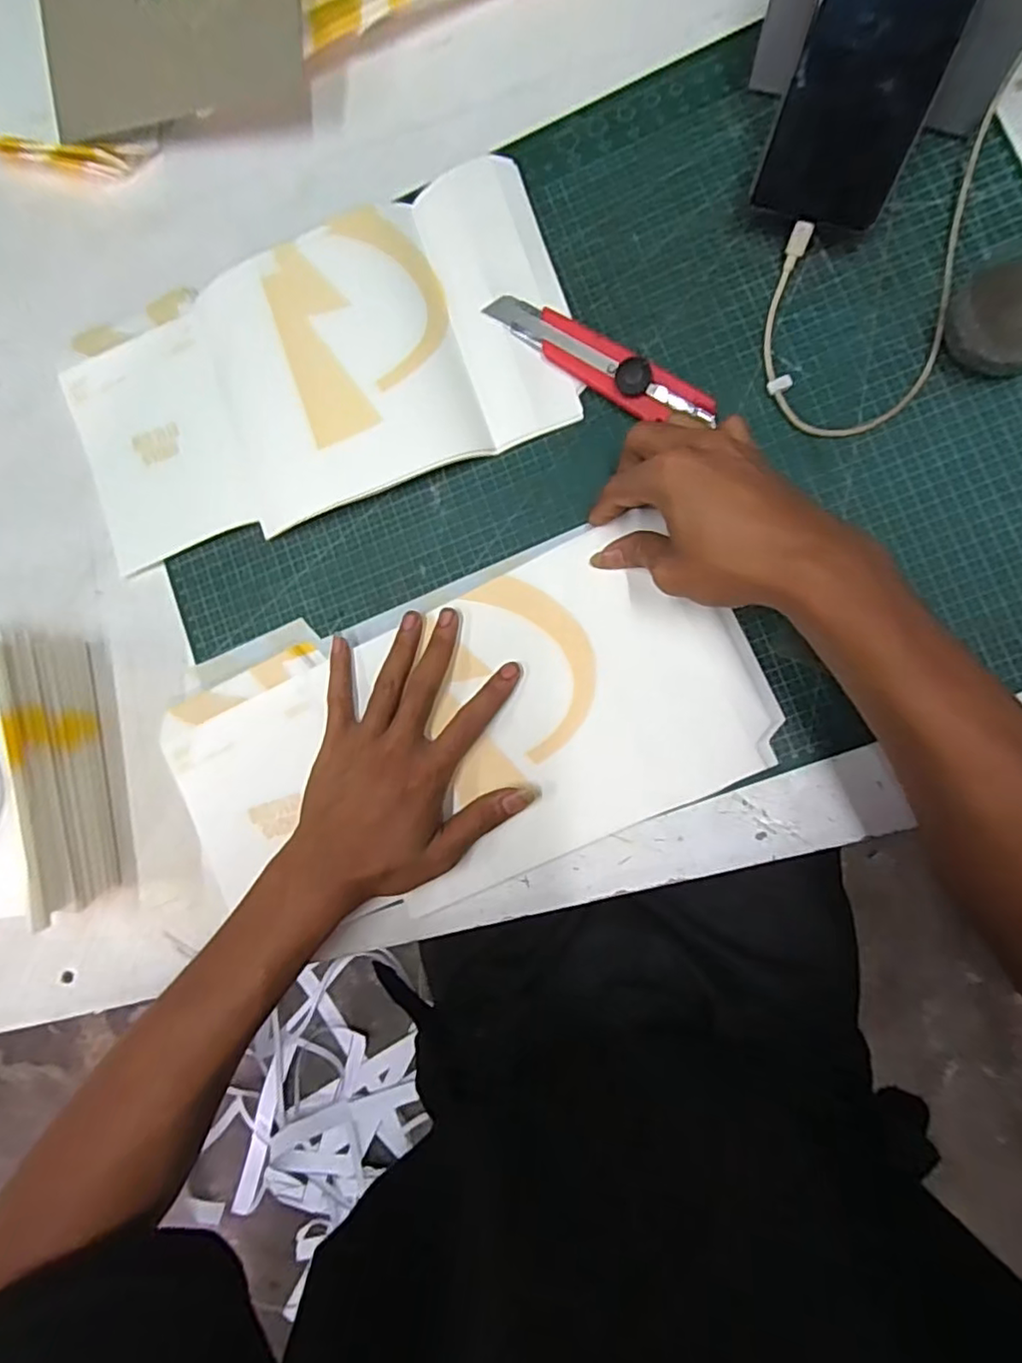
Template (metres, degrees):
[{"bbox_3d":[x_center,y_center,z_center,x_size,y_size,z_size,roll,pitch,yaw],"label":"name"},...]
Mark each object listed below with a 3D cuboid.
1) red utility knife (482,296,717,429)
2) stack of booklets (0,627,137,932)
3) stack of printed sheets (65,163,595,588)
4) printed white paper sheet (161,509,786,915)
[{"bbox_3d":[0.054,-0.199,0.383,0.152,0.019,0.027,34,92,9],"label":"red utility knife"},{"bbox_3d":[-0.369,0.065,0.406,0.175,0.077,0.193,-11,85,7],"label":"stack of booklets"},{"bbox_3d":[-0.139,-0.201,0.413,0.339,0.024,0.175,-18,84,7],"label":"stack of printed sheets"},{"bbox_3d":[-0.040,0.030,0.393,0.372,0.013,0.192,-21,85,8],"label":"printed white paper sheet"}]

